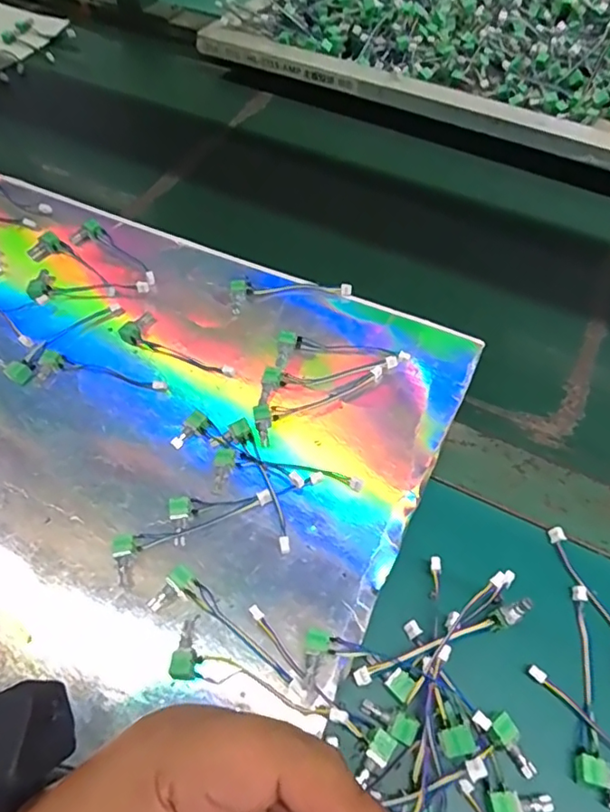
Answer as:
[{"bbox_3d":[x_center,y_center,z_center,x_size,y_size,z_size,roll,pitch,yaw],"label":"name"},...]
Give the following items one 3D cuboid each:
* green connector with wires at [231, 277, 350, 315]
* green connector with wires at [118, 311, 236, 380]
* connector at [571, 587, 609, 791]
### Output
[{"bbox_3d":[-0.012,-0.092,0.430,0.091,0.012,0.026,-9,57,-2],"label":"green connector with wires"},{"bbox_3d":[-0.094,-0.039,0.399,0.091,0.011,0.032,34,65,22],"label":"green connector with wires"},{"bbox_3d":[0.141,0.139,0.278,0.028,0.011,0.093,-2,57,2],"label":"connector"}]

